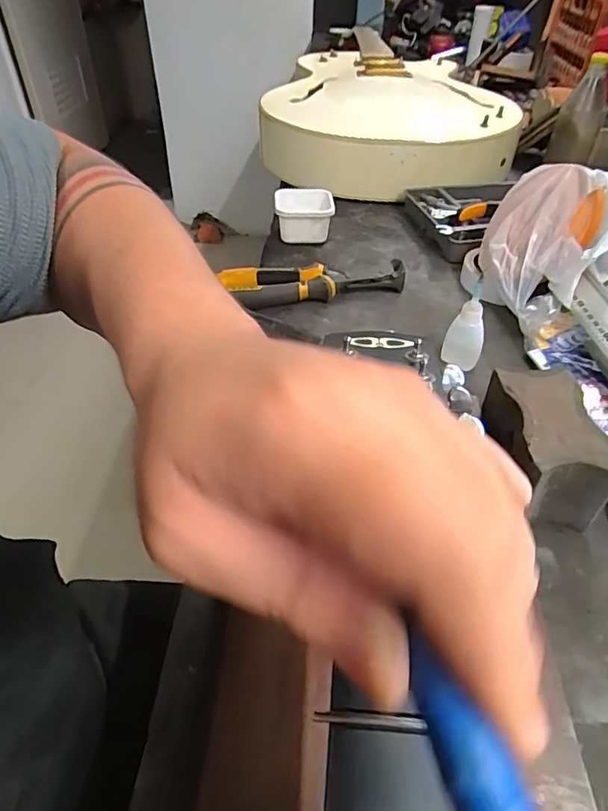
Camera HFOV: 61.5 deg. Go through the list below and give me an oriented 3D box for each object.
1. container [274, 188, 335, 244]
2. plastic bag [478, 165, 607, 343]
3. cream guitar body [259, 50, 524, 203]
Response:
[{"bbox_3d":[-0.001,-0.249,0.666,0.075,0.048,0.080,1,44,-1],"label":"container"},{"bbox_3d":[0.270,-0.151,0.489,0.213,0.112,0.136,31,51,27],"label":"plastic bag"},{"bbox_3d":[0.146,-0.495,0.887,0.391,0.107,0.472,10,44,8],"label":"cream guitar body"}]

